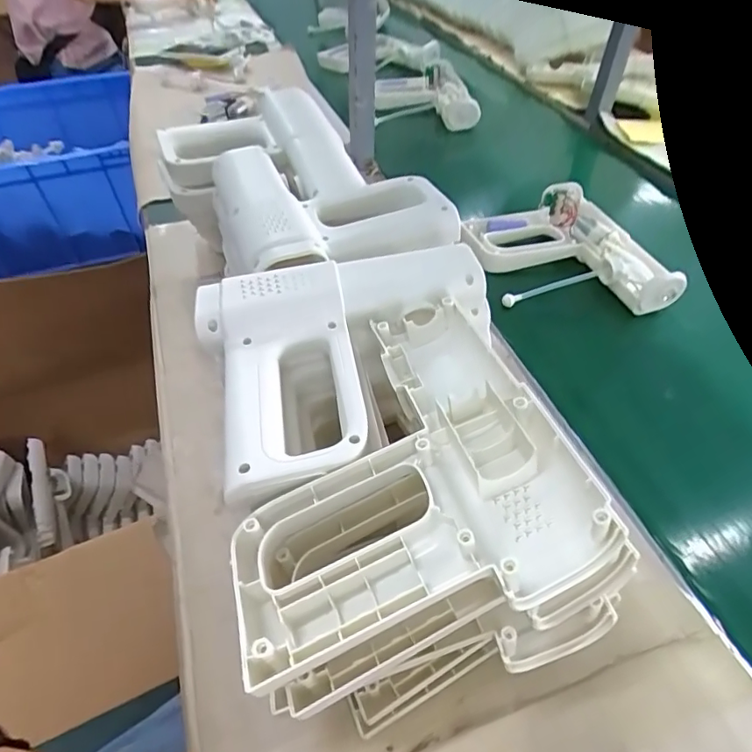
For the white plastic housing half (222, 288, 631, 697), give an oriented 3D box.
[{"bbox_3d":[0.014,0.045,0.310,0.209,0.047,0.202,-15,48,-13],"label":"white plastic housing half"}]

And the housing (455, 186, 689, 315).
[{"bbox_3d":[0.220,-0.144,0.626,0.183,0.044,0.206,-14,48,-12],"label":"housing"}]

